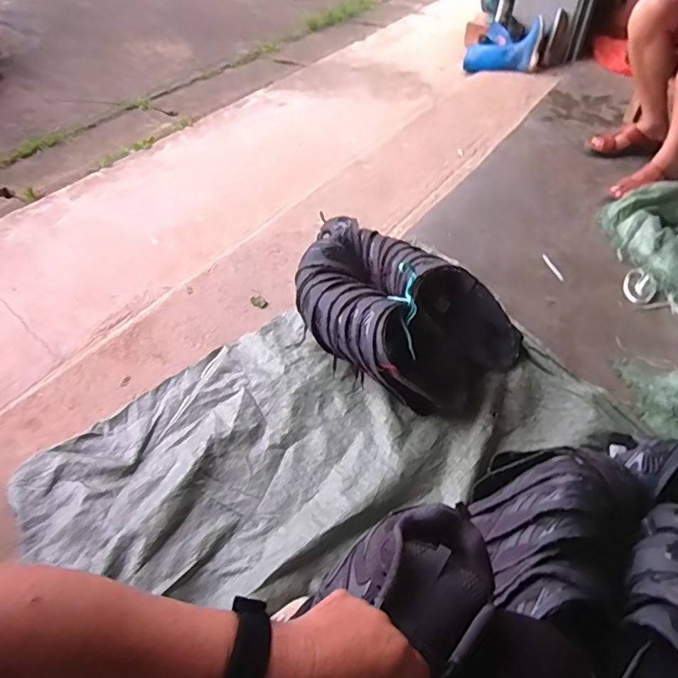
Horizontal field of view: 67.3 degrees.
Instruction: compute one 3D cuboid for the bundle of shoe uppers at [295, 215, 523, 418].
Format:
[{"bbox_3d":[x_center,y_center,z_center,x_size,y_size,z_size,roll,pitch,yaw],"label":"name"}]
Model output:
[{"bbox_3d":[0.098,-0.037,1.090,0.275,0.225,0.479,-30,54,-24],"label":"bundle of shoe uppers"}]

